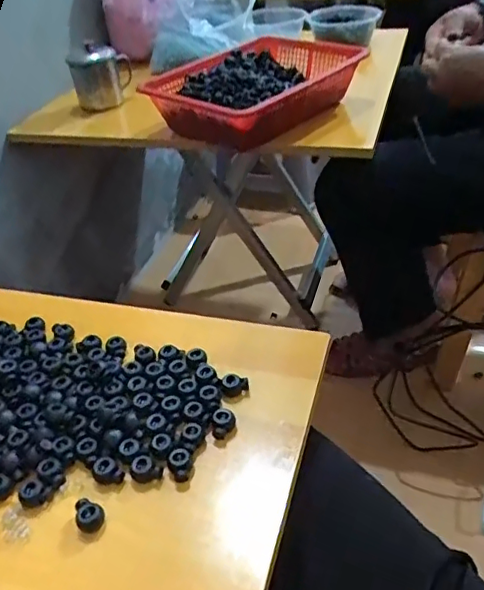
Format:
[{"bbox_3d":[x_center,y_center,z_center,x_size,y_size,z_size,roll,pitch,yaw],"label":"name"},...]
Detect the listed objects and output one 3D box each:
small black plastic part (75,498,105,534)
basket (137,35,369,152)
[{"bbox_3d":[-0.098,0.142,0.361,0.017,0.010,0.021,-15,39,-12],"label":"small black plastic part"},{"bbox_3d":[0.025,-0.331,0.893,0.246,0.072,0.328,29,49,36],"label":"basket"}]

